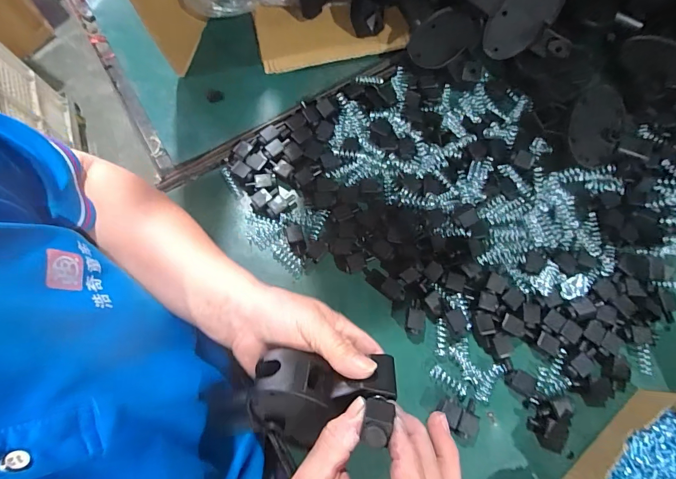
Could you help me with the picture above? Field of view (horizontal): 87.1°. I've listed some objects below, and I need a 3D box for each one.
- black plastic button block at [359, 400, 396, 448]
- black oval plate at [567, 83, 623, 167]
[{"bbox_3d":[0.025,0.116,0.224,0.017,0.017,0.025,12,75,5],"label":"black plastic button block"},{"bbox_3d":[0.307,-0.136,0.423,0.064,0.012,0.096,25,88,-2],"label":"black oval plate"}]

